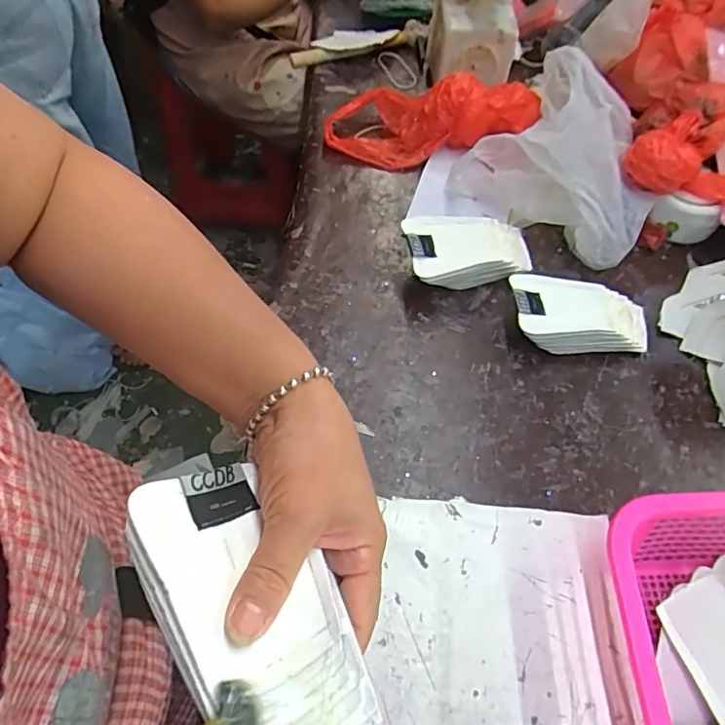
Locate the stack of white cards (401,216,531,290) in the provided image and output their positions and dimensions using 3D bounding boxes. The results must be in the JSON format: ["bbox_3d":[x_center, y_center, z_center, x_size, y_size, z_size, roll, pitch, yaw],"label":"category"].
[{"bbox_3d":[0.131,-0.132,0.652,0.159,0.053,0.084,-9,59,-6],"label":"stack of white cards"}]

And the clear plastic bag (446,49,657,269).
[{"bbox_3d":[0.263,-0.266,0.681,0.235,0.099,0.220,32,63,17],"label":"clear plastic bag"}]

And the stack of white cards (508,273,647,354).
[{"bbox_3d":[0.242,-0.050,0.608,0.156,0.047,0.085,4,59,2],"label":"stack of white cards"}]

